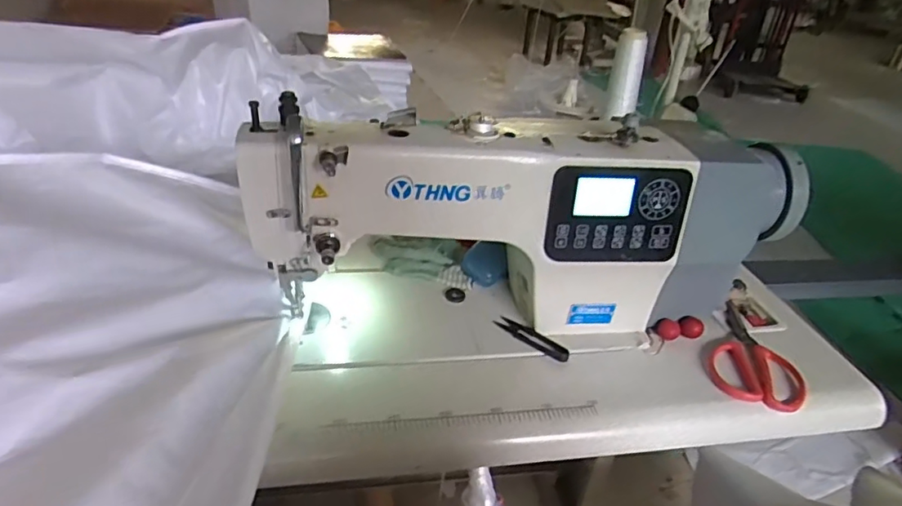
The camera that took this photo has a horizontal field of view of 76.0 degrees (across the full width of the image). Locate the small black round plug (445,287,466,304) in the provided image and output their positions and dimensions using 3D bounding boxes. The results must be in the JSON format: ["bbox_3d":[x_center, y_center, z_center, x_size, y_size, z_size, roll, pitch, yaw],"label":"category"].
[{"bbox_3d":[0.005,0.054,0.736,0.025,0.009,0.025,4,32,-3],"label":"small black round plug"}]

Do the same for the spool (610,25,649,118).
[{"bbox_3d":[0.305,-0.310,0.996,0.051,0.142,0.045,14,33,12],"label":"spool"}]

